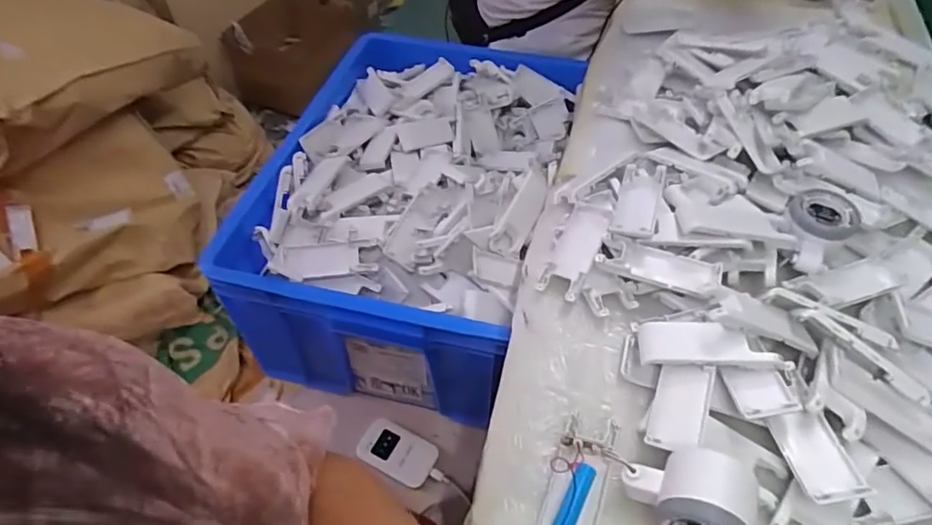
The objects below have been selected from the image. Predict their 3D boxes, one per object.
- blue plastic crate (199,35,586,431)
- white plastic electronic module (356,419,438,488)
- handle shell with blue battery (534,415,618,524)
[{"bbox_3d":[-0.061,-0.084,0.787,0.353,0.245,0.520,11,52,9],"label":"blue plastic crate"},{"bbox_3d":[-0.085,0.236,0.686,0.096,0.009,0.061,21,54,16],"label":"white plastic electronic module"},{"bbox_3d":[0.078,0.159,0.387,0.040,0.024,0.097,17,53,13],"label":"handle shell with blue battery"}]

